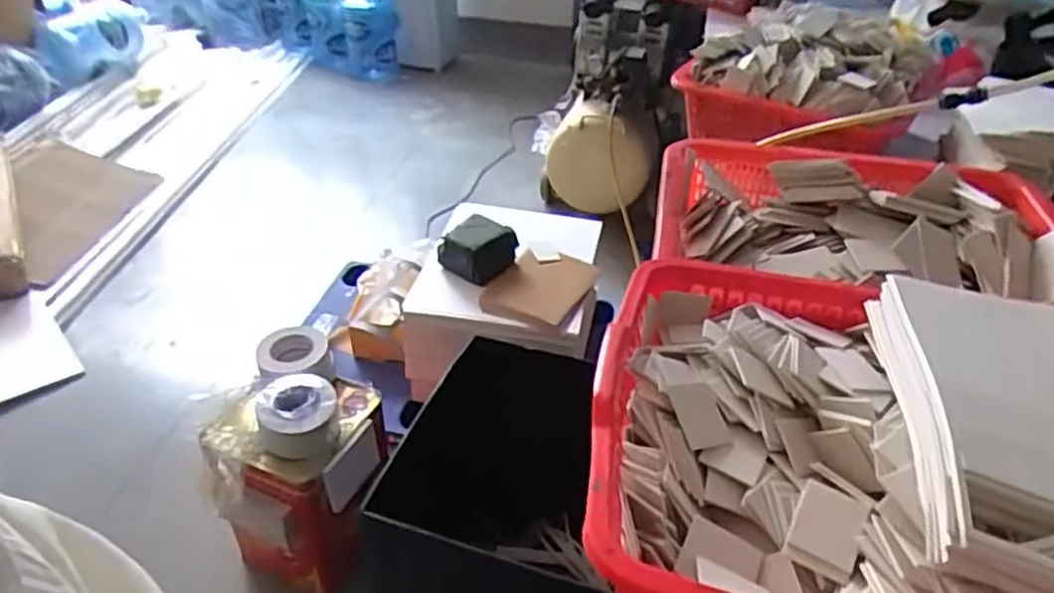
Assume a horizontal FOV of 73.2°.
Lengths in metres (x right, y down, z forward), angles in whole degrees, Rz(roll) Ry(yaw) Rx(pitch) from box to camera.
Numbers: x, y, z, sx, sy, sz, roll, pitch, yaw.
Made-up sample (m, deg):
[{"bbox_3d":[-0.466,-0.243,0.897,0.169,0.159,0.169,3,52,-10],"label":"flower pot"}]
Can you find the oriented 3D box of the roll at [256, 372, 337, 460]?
[{"bbox_3d":[-0.391,0.205,1.218,0.129,0.093,0.118,-10,39,-15],"label":"roll"}]

